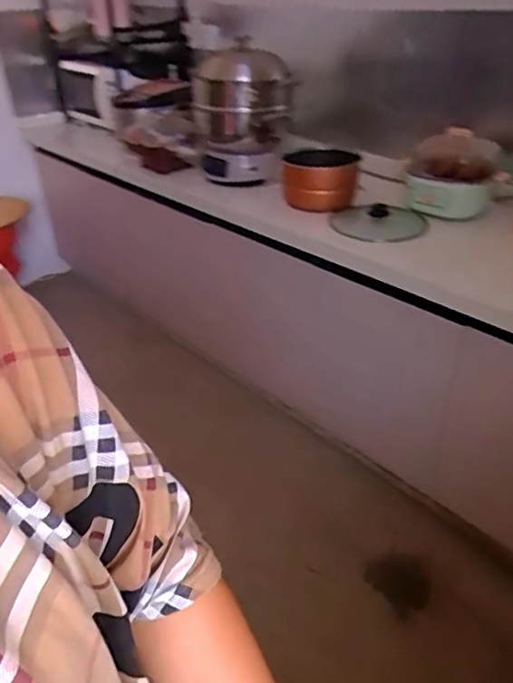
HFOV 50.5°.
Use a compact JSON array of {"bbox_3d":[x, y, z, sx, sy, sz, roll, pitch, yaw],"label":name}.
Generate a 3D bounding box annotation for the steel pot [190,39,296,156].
[{"bbox_3d":[-0.047,-0.709,1.609,0.286,0.261,0.268,-7,35,-2],"label":"steel pot"}]

